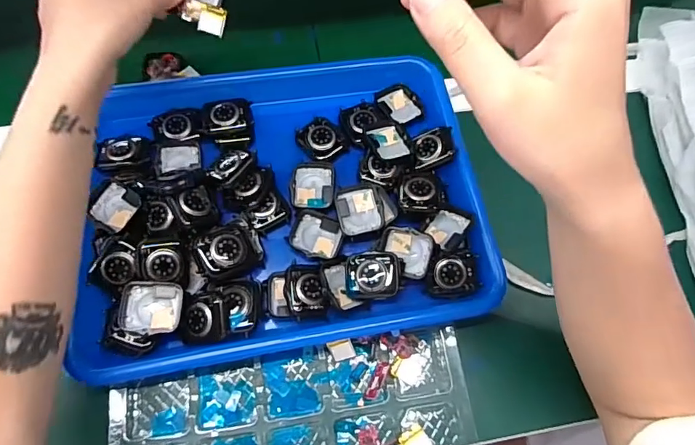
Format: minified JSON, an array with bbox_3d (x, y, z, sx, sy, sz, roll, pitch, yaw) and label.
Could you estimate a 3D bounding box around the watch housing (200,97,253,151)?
[{"bbox_3d":[-0.105,-0.086,0.404,0.041,0.020,0.046,-7,68,-6],"label":"watch housing"}]

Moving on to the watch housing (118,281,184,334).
[{"bbox_3d":[-0.141,0.061,0.333,0.043,0.008,0.037,-2,67,-4],"label":"watch housing"}]

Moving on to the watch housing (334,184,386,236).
[{"bbox_3d":[0.010,-0.010,0.376,0.035,0.007,0.041,-11,68,-7],"label":"watch housing"}]

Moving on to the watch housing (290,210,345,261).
[{"bbox_3d":[-0.026,0.010,0.377,0.042,0.008,0.037,20,68,6],"label":"watch housing"}]

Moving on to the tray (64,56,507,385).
[{"bbox_3d":[-0.054,-0.028,0.393,0.318,0.045,0.265,-9,68,-6],"label":"tray"}]

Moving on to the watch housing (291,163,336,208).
[{"bbox_3d":[-0.030,-0.031,0.393,0.036,0.010,0.041,0,67,-2],"label":"watch housing"}]

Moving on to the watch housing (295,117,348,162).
[{"bbox_3d":[-0.023,-0.075,0.407,0.041,0.012,0.034,42,72,14],"label":"watch housing"}]

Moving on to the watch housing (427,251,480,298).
[{"bbox_3d":[0.083,0.041,0.362,0.039,0.016,0.031,-5,68,-5],"label":"watch housing"}]

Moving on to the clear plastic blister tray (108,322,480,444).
[{"bbox_3d":[-0.039,0.150,0.341,0.258,0.018,0.106,-7,68,-6],"label":"clear plastic blister tray"}]

